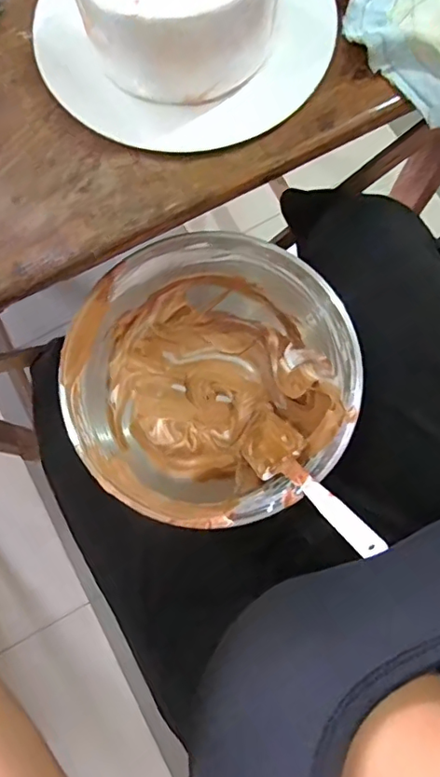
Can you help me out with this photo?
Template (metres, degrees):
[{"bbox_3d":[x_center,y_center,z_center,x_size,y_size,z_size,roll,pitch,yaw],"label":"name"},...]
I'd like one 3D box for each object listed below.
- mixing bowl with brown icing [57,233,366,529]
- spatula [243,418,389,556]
[{"bbox_3d":[-0.007,-0.003,0.479,0.236,0.101,0.233,0,78,1],"label":"mixing bowl with brown icing"},{"bbox_3d":[0.065,0.069,0.405,0.047,0.199,0.010,-34,113,-6],"label":"spatula"}]

